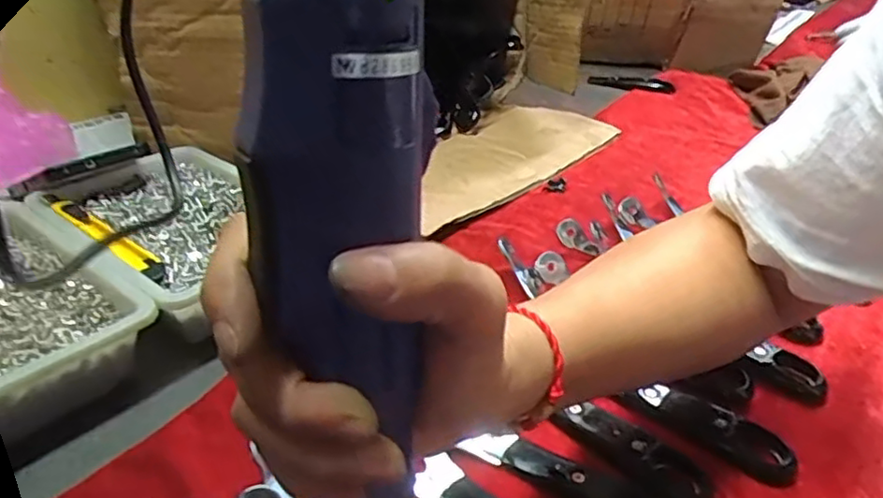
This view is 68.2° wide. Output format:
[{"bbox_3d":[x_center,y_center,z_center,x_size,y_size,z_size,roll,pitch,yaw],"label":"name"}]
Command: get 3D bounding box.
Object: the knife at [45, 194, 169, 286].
[{"bbox_3d":[-0.245,-0.010,0.473,0.143,0.016,0.022,25,37,29],"label":"knife"}]

